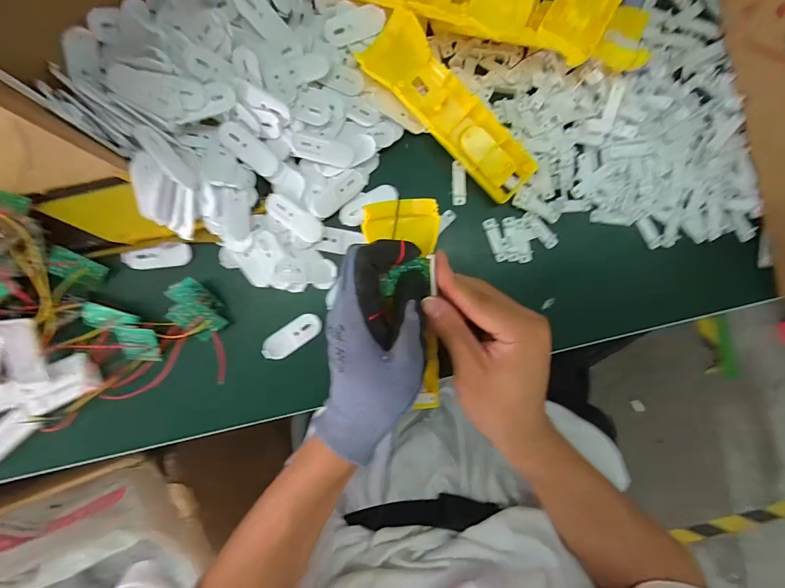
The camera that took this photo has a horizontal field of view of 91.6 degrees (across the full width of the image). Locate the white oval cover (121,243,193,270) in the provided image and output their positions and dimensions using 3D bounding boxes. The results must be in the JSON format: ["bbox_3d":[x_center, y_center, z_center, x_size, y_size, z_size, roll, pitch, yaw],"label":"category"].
[{"bbox_3d":[-0.186,-0.030,0.303,0.051,0.006,0.018,-8,91,-2],"label":"white oval cover"}]

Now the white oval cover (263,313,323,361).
[{"bbox_3d":[-0.083,0.035,0.313,0.052,0.004,0.020,-36,91,-1],"label":"white oval cover"}]

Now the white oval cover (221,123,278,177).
[{"bbox_3d":[-0.106,-0.108,0.284,0.046,0.004,0.019,39,89,-20],"label":"white oval cover"}]

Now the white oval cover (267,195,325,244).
[{"bbox_3d":[-0.077,-0.059,0.300,0.047,0.008,0.019,33,89,-2],"label":"white oval cover"}]

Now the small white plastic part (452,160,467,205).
[{"bbox_3d":[0.055,-0.092,0.317,0.012,0.005,0.036,-6,91,-2],"label":"small white plastic part"}]

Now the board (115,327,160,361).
[{"bbox_3d":[-0.196,0.039,0.294,0.028,0.004,0.029,3,117,-5],"label":"board"}]

